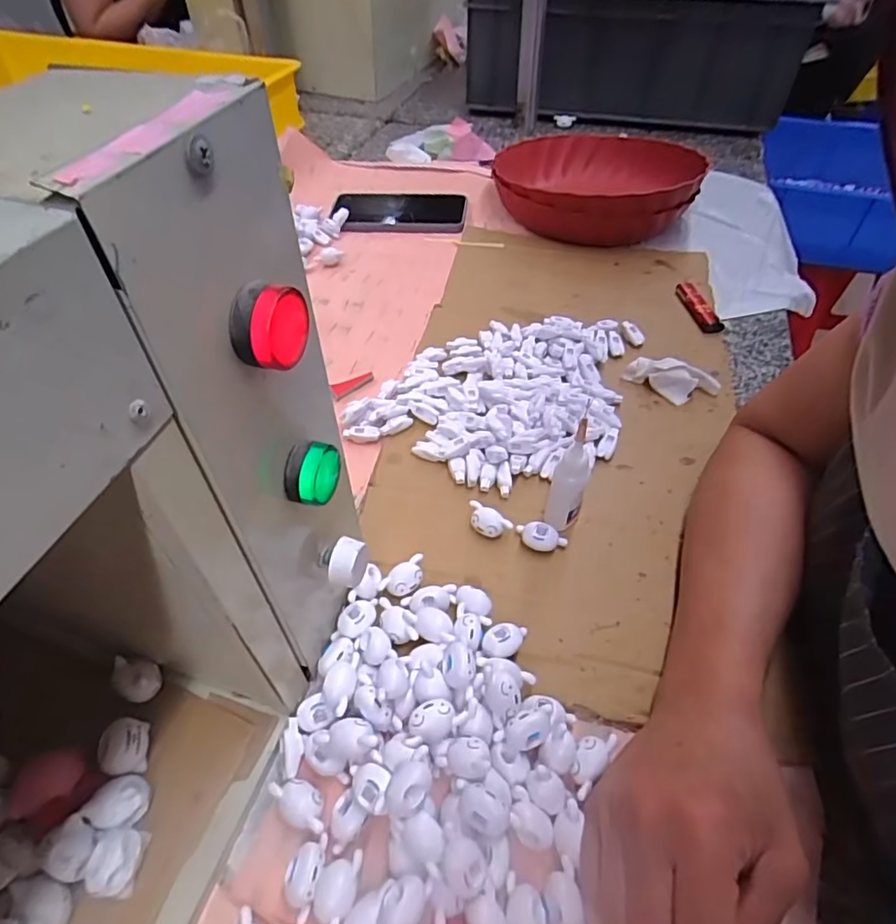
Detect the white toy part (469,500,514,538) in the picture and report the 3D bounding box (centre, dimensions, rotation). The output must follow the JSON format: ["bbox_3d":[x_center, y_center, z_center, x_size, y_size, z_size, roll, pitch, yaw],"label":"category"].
[{"bbox_3d":[0.026,0.042,0.390,0.033,0.017,0.017,35,58,25],"label":"white toy part"}]

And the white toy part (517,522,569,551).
[{"bbox_3d":[0.063,0.052,0.382,0.034,0.017,0.016,12,51,9],"label":"white toy part"}]

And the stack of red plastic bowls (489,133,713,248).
[{"bbox_3d":[0.180,-0.346,0.713,0.231,0.090,0.258,12,50,11],"label":"stack of red plastic bowls"}]

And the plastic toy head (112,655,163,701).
[{"bbox_3d":[-0.167,0.118,0.305,0.021,0.023,0.021,1,50,0],"label":"plastic toy head"}]

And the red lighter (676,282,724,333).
[{"bbox_3d":[0.251,-0.154,0.573,0.020,0.016,0.074,-6,49,-6],"label":"red lighter"}]

